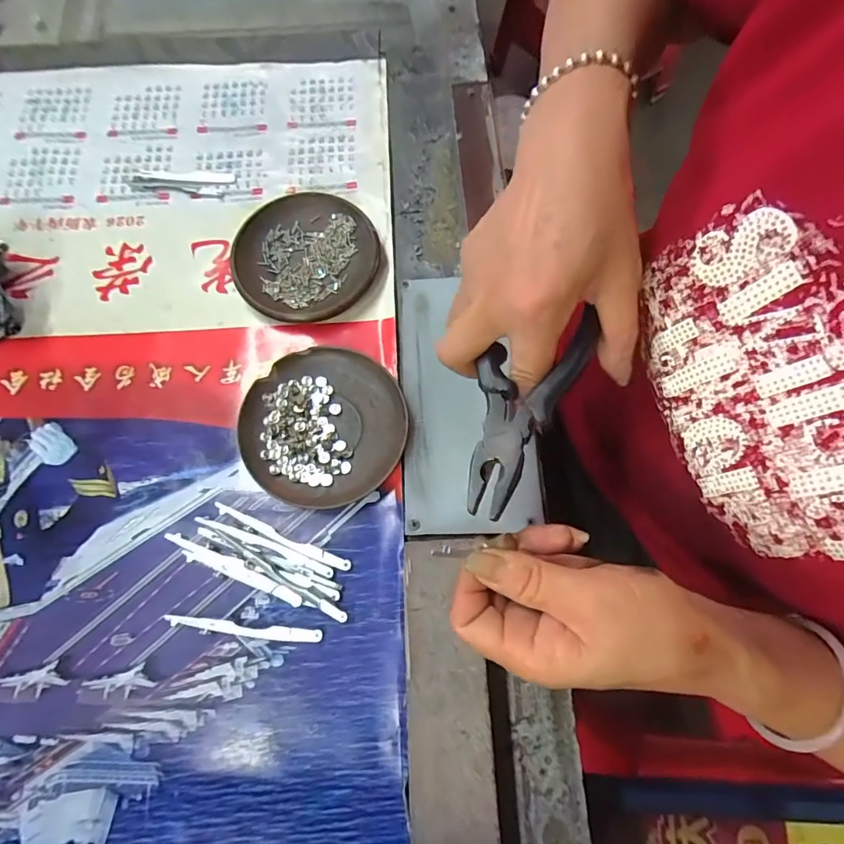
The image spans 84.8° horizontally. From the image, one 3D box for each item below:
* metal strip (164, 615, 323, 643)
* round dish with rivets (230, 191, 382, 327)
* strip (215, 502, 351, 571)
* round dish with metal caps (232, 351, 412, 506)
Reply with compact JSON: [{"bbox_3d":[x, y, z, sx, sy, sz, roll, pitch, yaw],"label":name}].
[{"bbox_3d":[-0.115,0.135,0.300,0.100,0.006,0.009,5,73,2],"label":"metal strip"},{"bbox_3d":[-0.091,-0.131,0.371,0.110,0.019,0.111,0,73,1],"label":"round dish with rivets"},{"bbox_3d":[-0.096,0.079,0.315,0.101,0.004,0.009,22,75,7],"label":"strip"},{"bbox_3d":[-0.071,0.004,0.331,0.113,0.016,0.113,0,73,1],"label":"round dish with metal caps"}]

